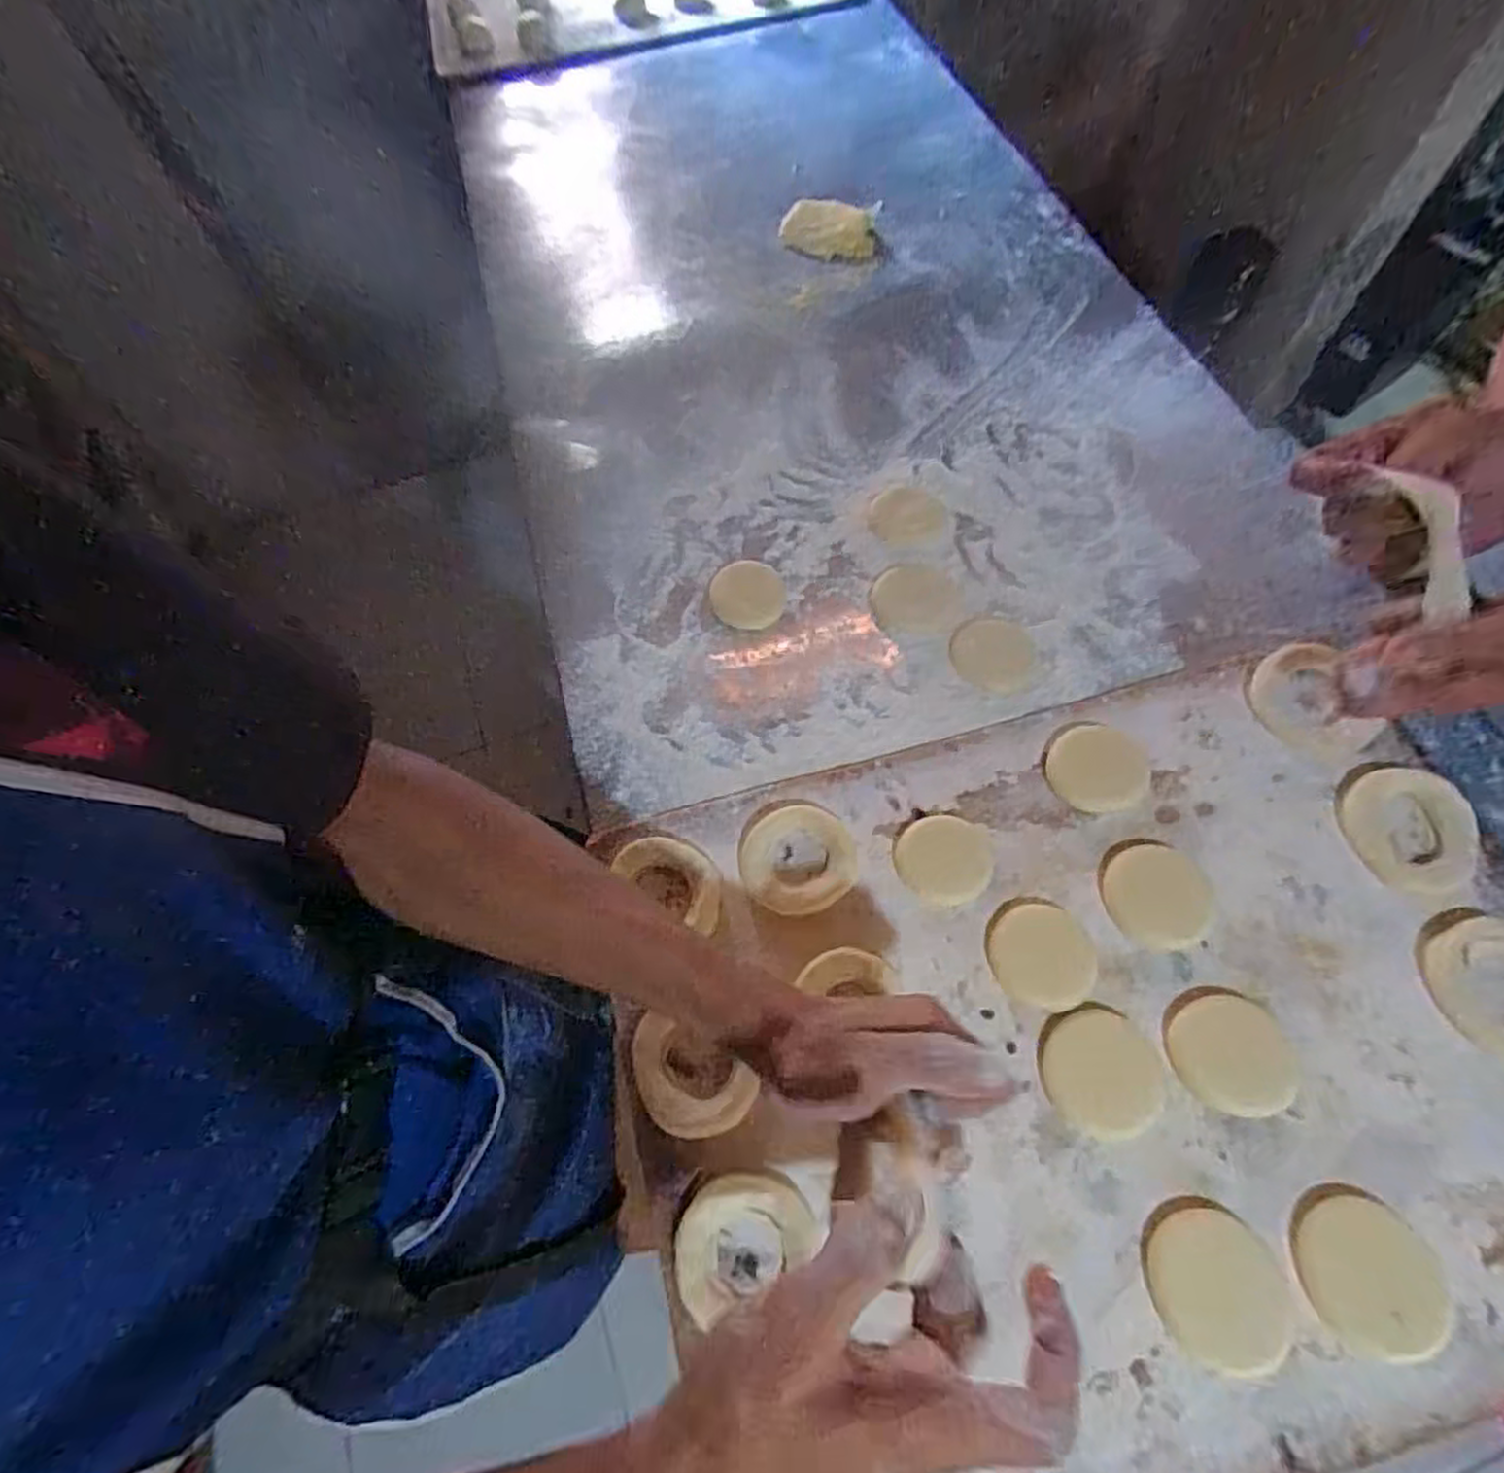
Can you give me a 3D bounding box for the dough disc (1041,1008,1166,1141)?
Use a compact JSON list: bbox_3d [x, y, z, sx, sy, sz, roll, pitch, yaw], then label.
[{"bbox_3d":[0.199,0.190,0.414,0.065,0.004,0.064,-1,61,3],"label":"dough disc"}]

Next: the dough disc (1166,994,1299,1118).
[{"bbox_3d":[0.273,0.180,0.415,0.066,0.004,0.061,-1,61,3],"label":"dough disc"}]

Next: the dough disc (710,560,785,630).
[{"bbox_3d":[-0.003,-0.114,0.587,0.058,0.010,0.062,-1,61,3],"label":"dough disc"}]

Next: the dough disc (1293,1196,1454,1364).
[{"bbox_3d":[0.311,0.270,0.366,0.067,0.004,0.064,-1,61,3],"label":"dough disc"}]

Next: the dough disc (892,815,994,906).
[{"bbox_3d":[0.125,0.080,0.479,0.061,0.004,0.057,-1,61,3],"label":"dough disc"}]

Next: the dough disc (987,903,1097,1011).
[{"bbox_3d":[0.176,0.133,0.445,0.063,0.004,0.061,-1,61,3],"label":"dough disc"}]

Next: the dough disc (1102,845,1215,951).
[{"bbox_3d":[0.256,0.099,0.459,0.066,0.004,0.061,-1,61,3],"label":"dough disc"}]

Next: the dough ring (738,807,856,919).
[{"bbox_3d":[0.030,0.080,0.480,0.075,0.016,0.075,-1,61,3],"label":"dough ring"}]

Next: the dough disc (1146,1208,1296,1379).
[{"bbox_3d":[0.235,0.277,0.366,0.064,0.004,0.064,0,61,3],"label":"dough disc"}]

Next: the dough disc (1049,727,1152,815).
[{"bbox_3d":[0.237,0.021,0.499,0.060,0.005,0.069,38,69,21],"label":"dough disc"}]

